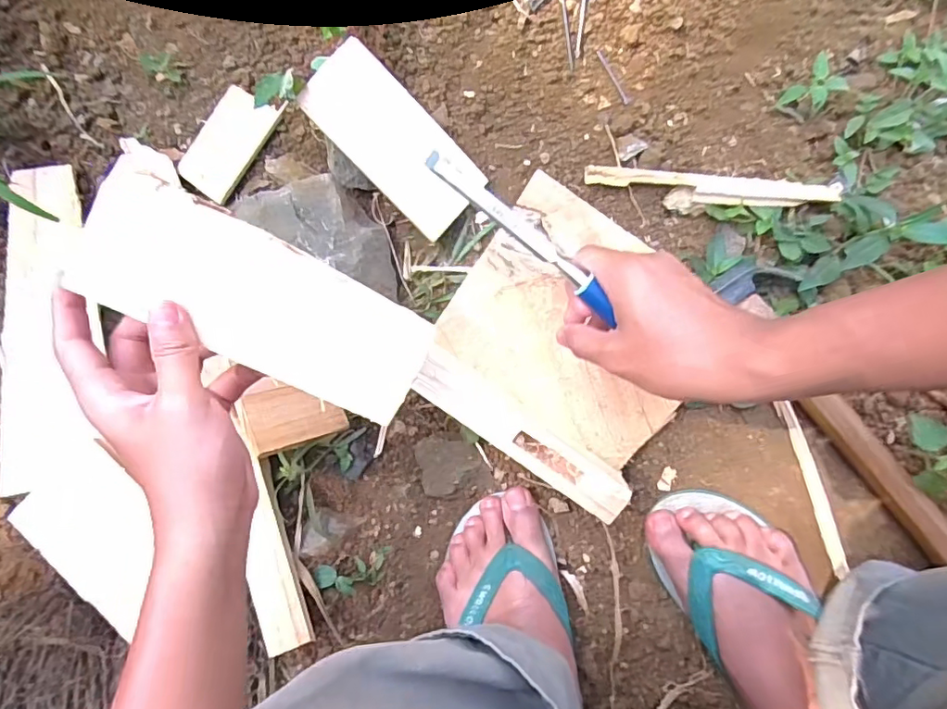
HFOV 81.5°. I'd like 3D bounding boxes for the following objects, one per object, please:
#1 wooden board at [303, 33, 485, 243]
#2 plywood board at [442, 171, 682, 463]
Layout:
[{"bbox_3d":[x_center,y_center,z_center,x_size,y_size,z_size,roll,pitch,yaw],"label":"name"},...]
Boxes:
[{"bbox_3d":[-0.066,-0.177,0.458,0.155,0.008,0.073,44,92,-12],"label":"wooden board"},{"bbox_3d":[0.090,-0.023,0.463,0.204,0.009,0.174,33,98,4],"label":"plywood board"}]

